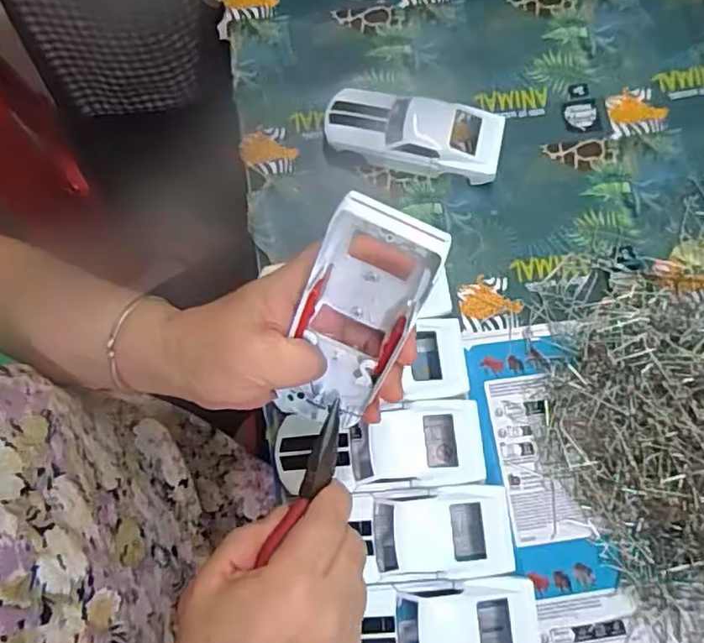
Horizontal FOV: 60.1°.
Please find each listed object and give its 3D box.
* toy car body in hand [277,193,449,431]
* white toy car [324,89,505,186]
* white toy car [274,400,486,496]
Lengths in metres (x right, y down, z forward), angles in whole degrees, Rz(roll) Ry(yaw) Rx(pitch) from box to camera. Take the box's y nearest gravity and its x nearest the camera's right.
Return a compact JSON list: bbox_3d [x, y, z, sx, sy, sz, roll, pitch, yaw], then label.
[{"bbox_3d":[0.003,-0.001,0.305,0.053,0.136,0.028,21,38,5],"label":"toy car body in hand"},{"bbox_3d":[0.045,-0.137,0.458,0.130,0.027,0.060,12,74,2],"label":"white toy car"},{"bbox_3d":[0.018,0.082,0.394,0.130,0.029,0.052,-3,74,-2],"label":"white toy car"}]

